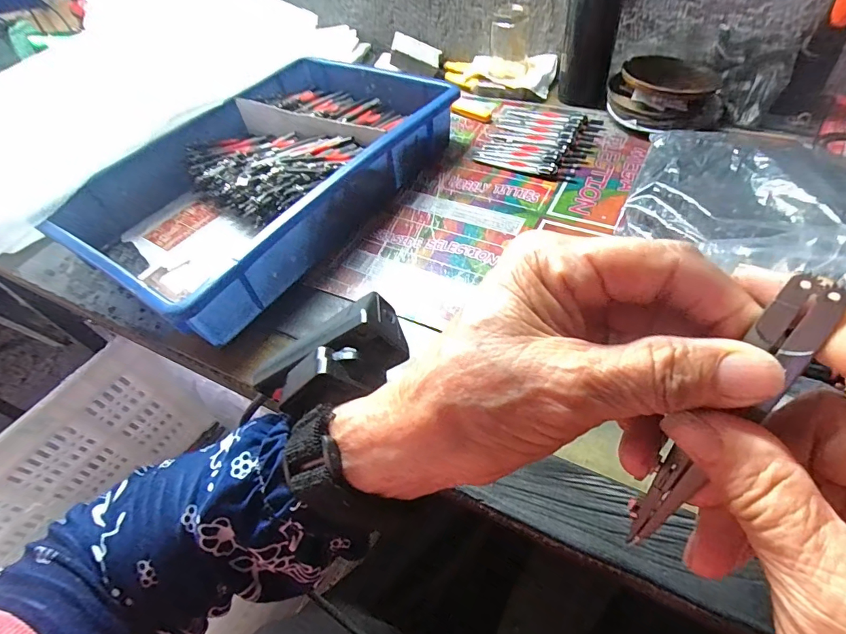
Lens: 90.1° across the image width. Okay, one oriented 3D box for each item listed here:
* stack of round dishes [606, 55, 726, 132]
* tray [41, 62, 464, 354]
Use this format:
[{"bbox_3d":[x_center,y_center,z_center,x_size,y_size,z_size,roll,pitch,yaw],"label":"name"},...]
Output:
[{"bbox_3d":[0.313,-0.292,0.546,0.139,0.043,0.123,-17,53,-7],"label":"stack of round dishes"},{"bbox_3d":[-0.178,-0.172,0.505,0.261,0.087,0.415,27,60,24],"label":"tray"}]

